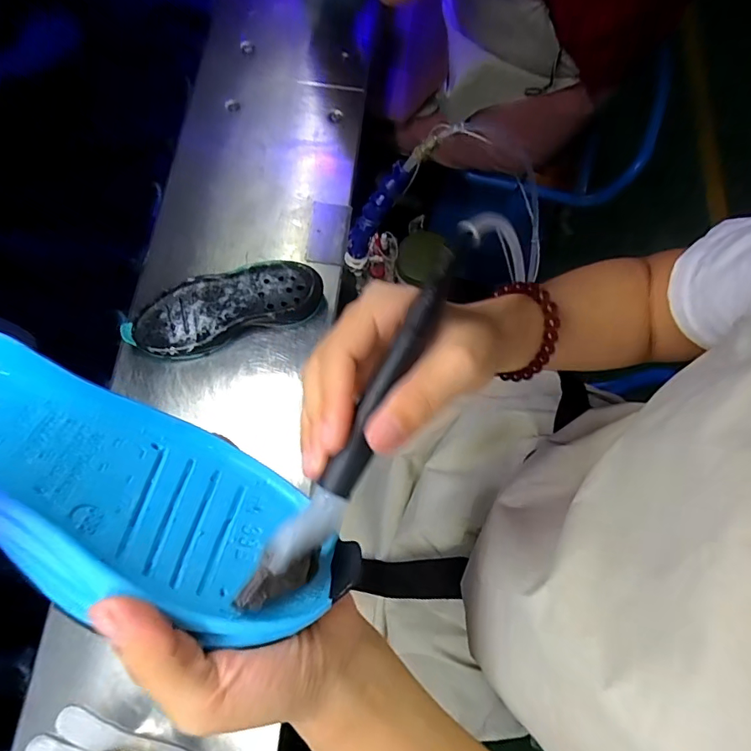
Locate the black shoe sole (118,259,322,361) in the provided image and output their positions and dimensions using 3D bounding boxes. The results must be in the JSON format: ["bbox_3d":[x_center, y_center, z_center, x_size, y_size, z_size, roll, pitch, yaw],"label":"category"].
[{"bbox_3d":[-0.170,-0.077,0.549,0.218,0.037,0.089,-22,75,-9],"label":"black shoe sole"}]

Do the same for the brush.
[{"bbox_3d":[-0.002,0.013,0.194,0.017,0.016,0.171,27,81,9],"label":"brush"}]

